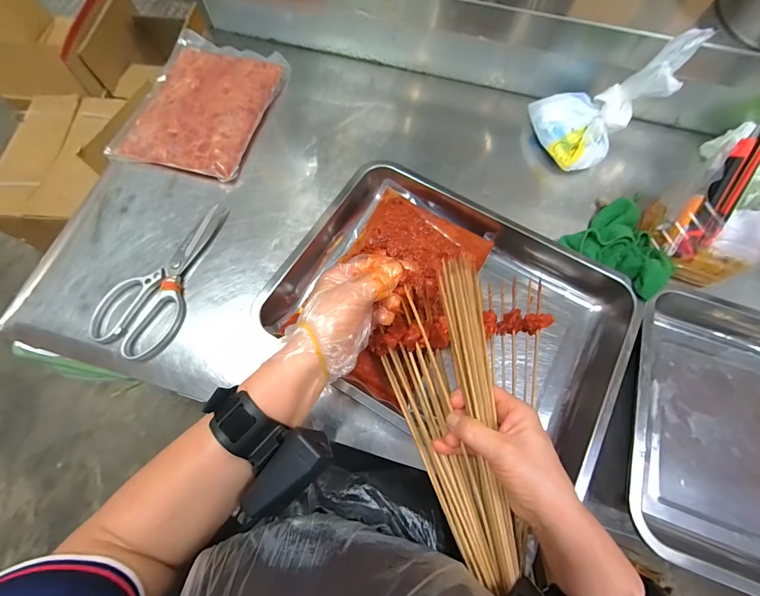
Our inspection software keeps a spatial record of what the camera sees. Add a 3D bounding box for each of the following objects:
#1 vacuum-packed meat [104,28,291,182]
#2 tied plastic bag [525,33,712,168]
[{"bbox_3d":[-0.280,-0.317,0.543,0.197,0.031,0.271,15,71,4],"label":"vacuum-packed meat"},{"bbox_3d":[0.305,-0.286,0.468,0.140,0.131,0.130,-34,74,-12],"label":"tied plastic bag"}]

